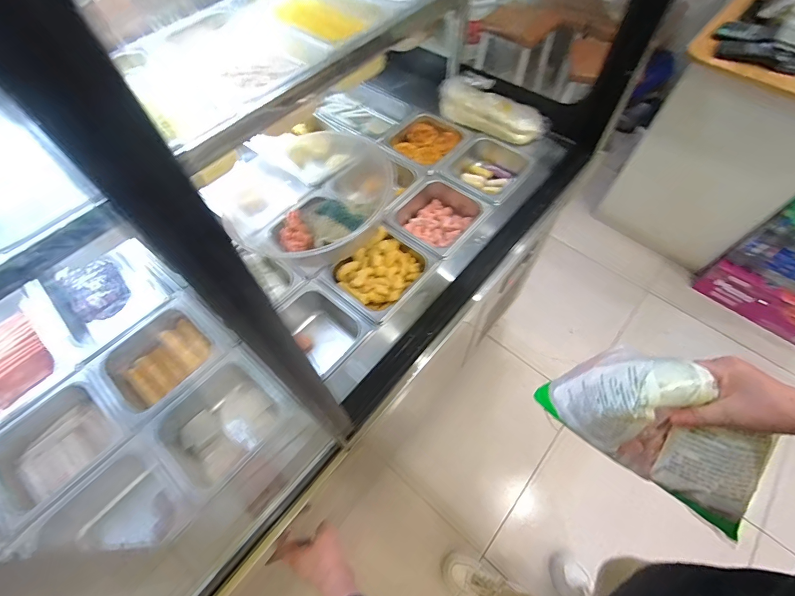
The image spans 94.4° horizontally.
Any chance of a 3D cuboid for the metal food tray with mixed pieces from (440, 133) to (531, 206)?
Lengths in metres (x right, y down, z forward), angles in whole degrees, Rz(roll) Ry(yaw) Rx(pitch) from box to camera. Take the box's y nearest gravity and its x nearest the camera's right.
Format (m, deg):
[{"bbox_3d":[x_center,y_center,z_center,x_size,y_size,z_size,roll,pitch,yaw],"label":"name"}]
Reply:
[{"bbox_3d":[0.188,-0.280,0.846,0.170,0.073,0.183,31,65,17],"label":"metal food tray with mixed pieces"}]

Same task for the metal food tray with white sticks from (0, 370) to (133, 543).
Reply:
[{"bbox_3d":[-0.513,0.223,0.565,0.164,0.080,0.187,33,66,17],"label":"metal food tray with white sticks"}]

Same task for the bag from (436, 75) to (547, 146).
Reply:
[{"bbox_3d":[0.219,-0.444,0.858,0.258,0.065,0.107,35,66,18],"label":"bag"}]

